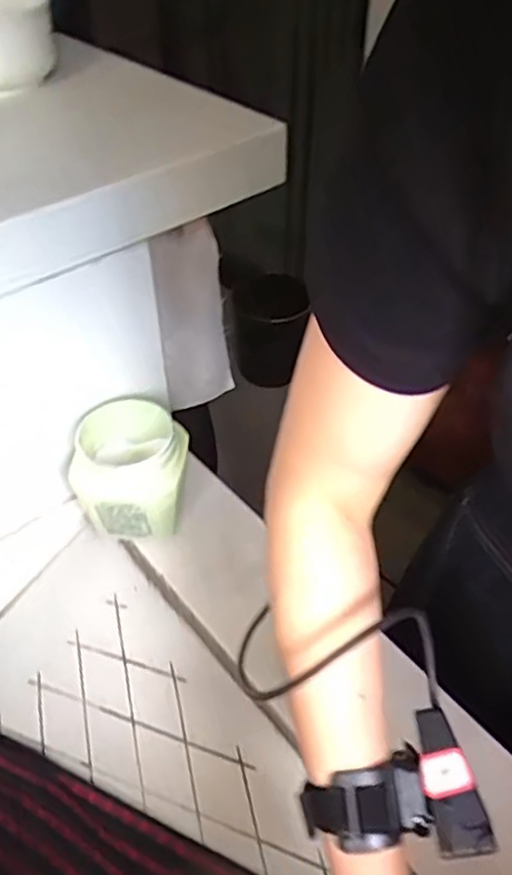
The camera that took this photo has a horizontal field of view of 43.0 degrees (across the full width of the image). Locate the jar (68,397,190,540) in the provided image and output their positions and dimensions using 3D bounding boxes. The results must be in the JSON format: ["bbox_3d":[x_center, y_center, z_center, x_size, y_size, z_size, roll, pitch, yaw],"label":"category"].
[{"bbox_3d":[-0.107,0.031,0.573,0.094,0.098,0.098,-3,45,-3],"label":"jar"}]

